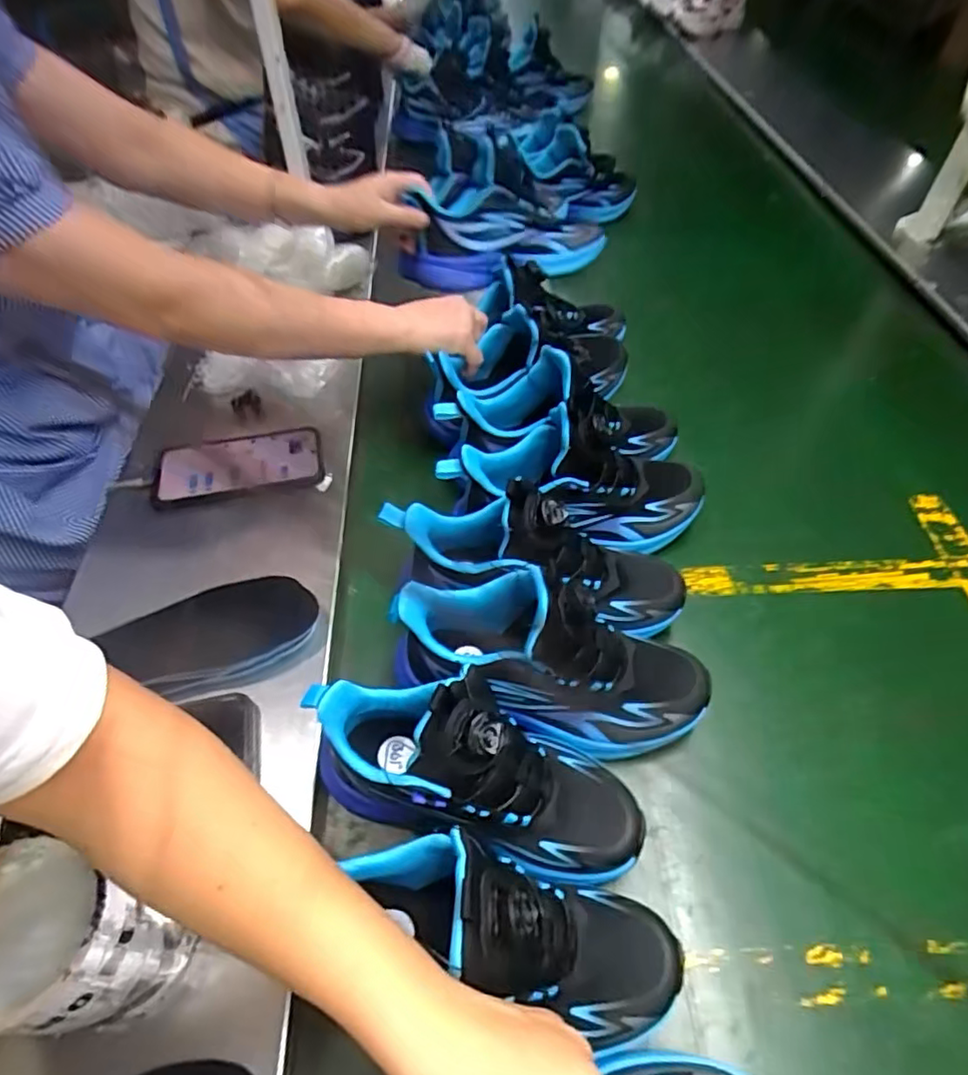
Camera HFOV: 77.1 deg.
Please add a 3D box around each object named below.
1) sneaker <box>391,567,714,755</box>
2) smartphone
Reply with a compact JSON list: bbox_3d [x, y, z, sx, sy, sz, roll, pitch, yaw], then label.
[{"bbox_3d":[0.052,0.083,0.426,0.238,0.116,0.098,23,54,-2],"label":"sneaker"},{"bbox_3d":[-0.247,-0.075,0.612,0.161,0.012,0.083,-11,51,-7],"label":"smartphone"}]

